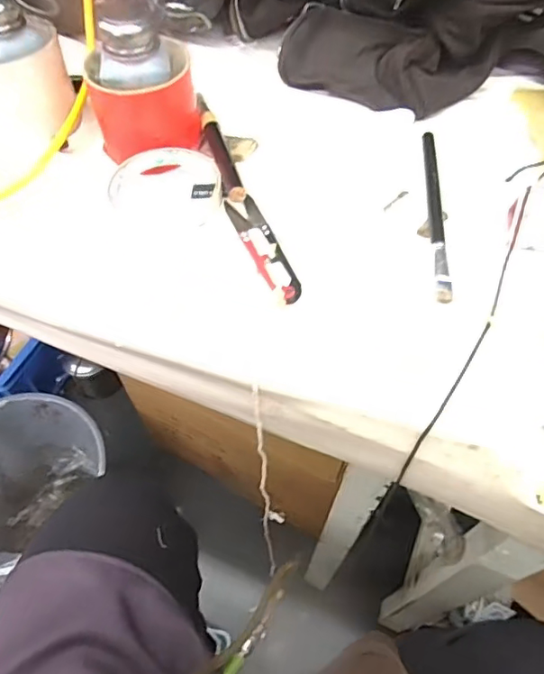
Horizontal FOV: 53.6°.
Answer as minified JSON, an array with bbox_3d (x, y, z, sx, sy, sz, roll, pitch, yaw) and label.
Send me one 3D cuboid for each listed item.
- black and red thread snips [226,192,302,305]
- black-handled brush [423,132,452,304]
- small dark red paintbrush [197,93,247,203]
[{"bbox_3d":[-0.006,-0.062,0.367,0.021,0.008,0.102,-20,59,-11],"label":"black and red thread snips"},{"bbox_3d":[0.114,-0.089,0.372,0.009,0.008,0.160,4,57,4],"label":"black-handled brush"},{"bbox_3d":[-0.043,-0.153,0.420,0.014,0.016,0.147,-13,58,-7],"label":"small dark red paintbrush"}]

